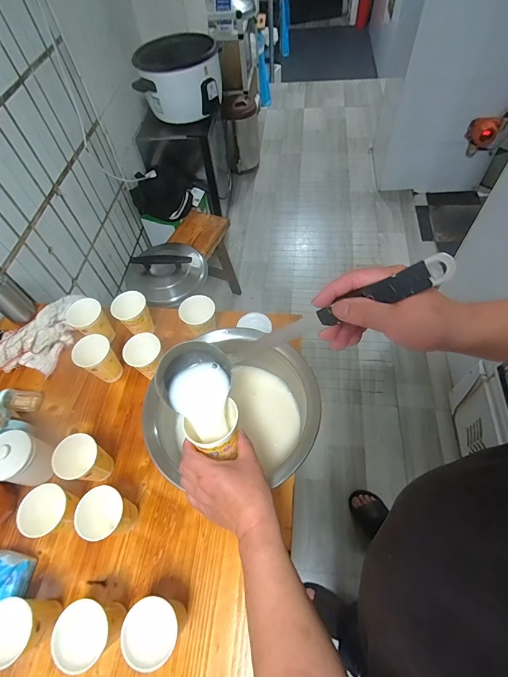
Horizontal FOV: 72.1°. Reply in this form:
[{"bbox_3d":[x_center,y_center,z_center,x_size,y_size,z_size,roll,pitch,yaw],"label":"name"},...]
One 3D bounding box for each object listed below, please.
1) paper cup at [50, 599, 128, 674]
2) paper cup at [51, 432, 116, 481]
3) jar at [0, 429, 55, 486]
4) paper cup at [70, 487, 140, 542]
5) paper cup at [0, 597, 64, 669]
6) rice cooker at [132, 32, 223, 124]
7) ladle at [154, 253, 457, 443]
[{"bbox_3d":[-0.235,0.435,0.524,0.077,0.110,0.075,-2,58,3],"label":"paper cup"},{"bbox_3d":[-0.314,0.231,0.657,0.070,0.104,0.075,-2,58,3],"label":"paper cup"},{"bbox_3d":[-0.443,0.228,0.653,0.086,0.107,0.082,-2,58,3],"label":"jar"},{"bbox_3d":[-0.250,0.305,0.604,0.068,0.112,0.074,-2,58,3],"label":"paper cup"},{"bbox_3d":[-0.348,0.437,0.530,0.067,0.107,0.073,-2,58,3],"label":"paper cup"},{"bbox_3d":[-0.314,-1.132,1.524,0.341,0.238,0.297,5,58,7],"label":"rice cooker"},{"bbox_3d":[0.020,0.008,0.373,0.356,0.097,0.088,-31,49,35],"label":"ladle"}]

